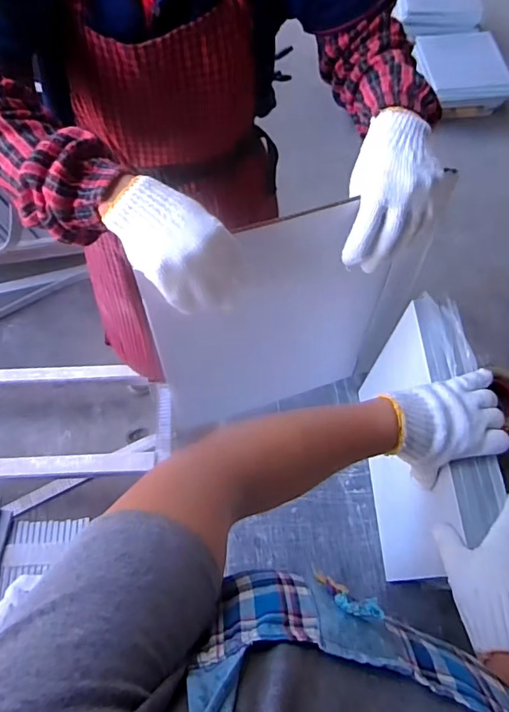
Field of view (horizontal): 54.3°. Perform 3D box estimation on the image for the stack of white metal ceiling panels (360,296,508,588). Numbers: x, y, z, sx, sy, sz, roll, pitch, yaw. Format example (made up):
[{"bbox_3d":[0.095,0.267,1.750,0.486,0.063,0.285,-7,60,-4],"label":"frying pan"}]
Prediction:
[{"bbox_3d":[0.217,0.131,0.676,0.056,0.325,0.300,0,64,-4],"label":"stack of white metal ceiling panels"}]

